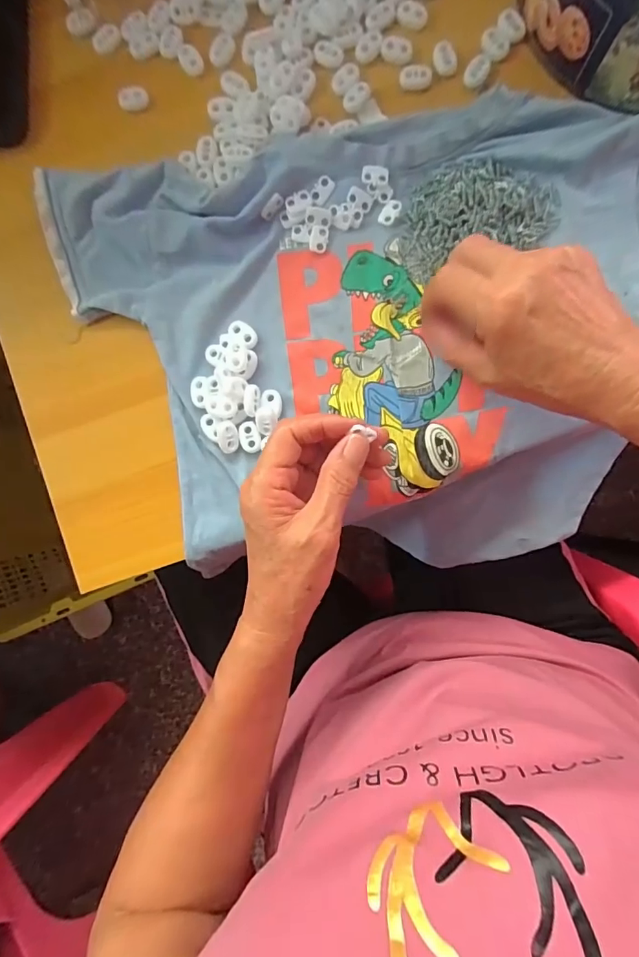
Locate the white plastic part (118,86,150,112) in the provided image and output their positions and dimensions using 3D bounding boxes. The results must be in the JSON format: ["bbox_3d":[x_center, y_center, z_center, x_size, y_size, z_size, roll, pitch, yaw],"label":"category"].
[{"bbox_3d":[-0.138,-0.283,0.338,0.021,0.004,0.017,-11,89,3],"label":"white plastic part"}]

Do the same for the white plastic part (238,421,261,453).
[{"bbox_3d":[-0.050,-0.030,0.326,0.014,0.004,0.022,-14,89,3],"label":"white plastic part"}]

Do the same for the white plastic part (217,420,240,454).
[{"bbox_3d":[-0.065,-0.030,0.324,0.014,0.006,0.023,-3,89,3],"label":"white plastic part"}]

